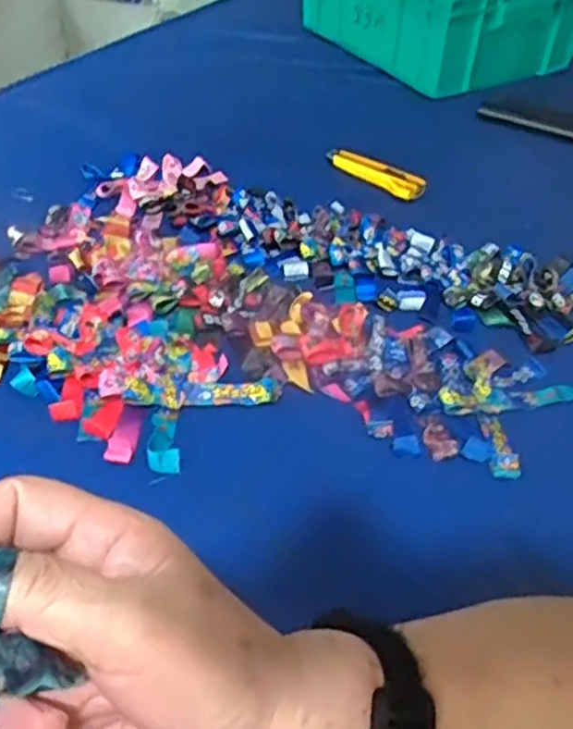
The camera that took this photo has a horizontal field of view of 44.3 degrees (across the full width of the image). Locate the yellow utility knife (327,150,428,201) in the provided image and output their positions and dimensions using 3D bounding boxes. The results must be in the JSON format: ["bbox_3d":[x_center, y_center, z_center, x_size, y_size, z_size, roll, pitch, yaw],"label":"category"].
[{"bbox_3d":[0.108,-0.235,0.861,0.138,0.023,0.028,33,53,31],"label":"yellow utility knife"}]

